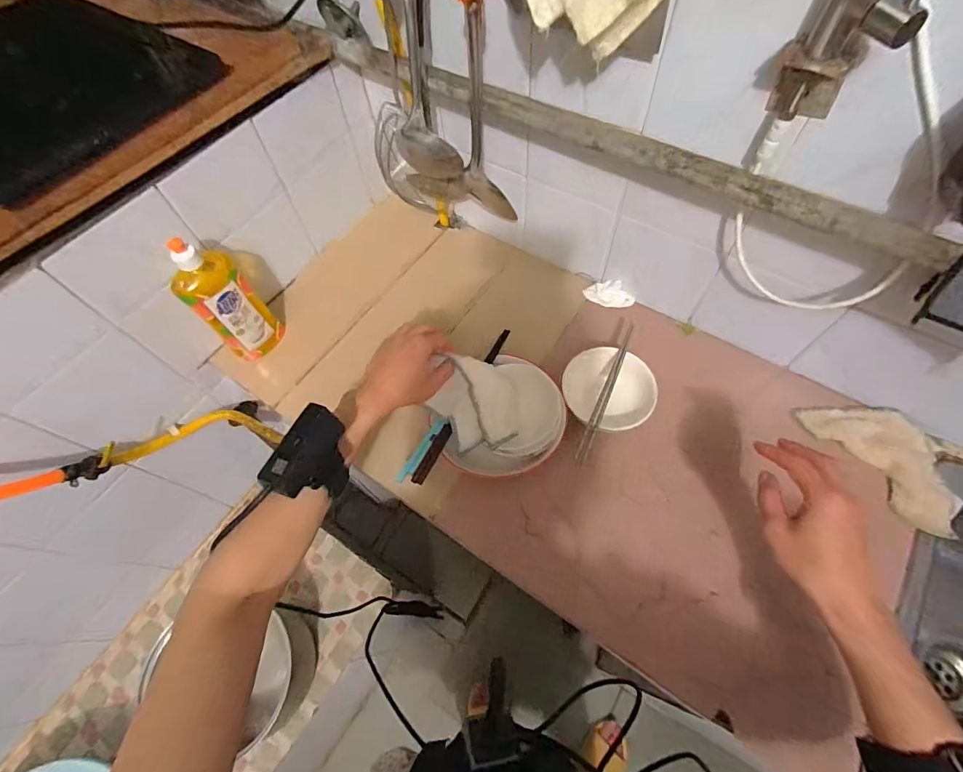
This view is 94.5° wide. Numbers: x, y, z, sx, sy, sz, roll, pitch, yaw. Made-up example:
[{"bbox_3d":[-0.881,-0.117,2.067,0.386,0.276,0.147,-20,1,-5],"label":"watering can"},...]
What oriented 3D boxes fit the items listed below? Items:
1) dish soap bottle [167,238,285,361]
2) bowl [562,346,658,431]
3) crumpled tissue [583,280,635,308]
[{"bbox_3d":[-0.359,-0.115,0.632,0.041,0.216,0.078,29,67,16],"label":"dish soap bottle"},{"bbox_3d":[0.170,0.009,0.608,0.119,0.054,0.109,-1,62,2],"label":"bowl"},{"bbox_3d":[0.205,-0.147,0.713,0.075,0.026,0.036,28,67,16],"label":"crumpled tissue"}]

